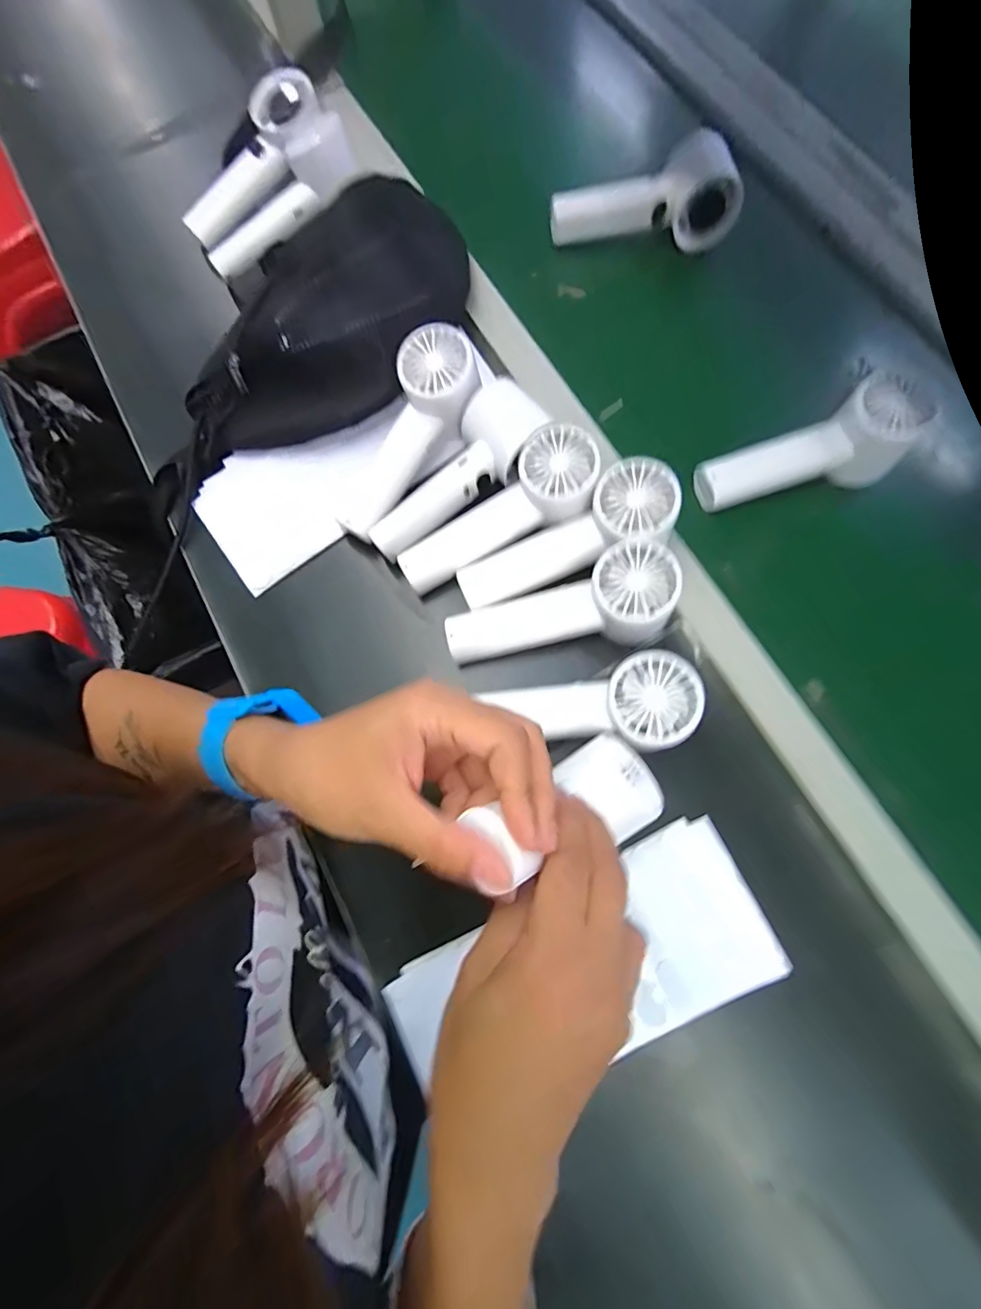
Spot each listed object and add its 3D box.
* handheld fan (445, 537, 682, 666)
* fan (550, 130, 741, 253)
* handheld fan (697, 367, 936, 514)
[{"bbox_3d":[0.051,-0.023,0.346,0.156,0.059,0.057,-16,75,15],"label":"handheld fan"},{"bbox_3d":[0.130,-0.393,0.431,0.159,0.059,0.056,-1,75,0],"label":"fan"},{"bbox_3d":[0.225,-0.145,0.366,0.150,0.053,0.053,-18,75,9],"label":"handheld fan"}]

